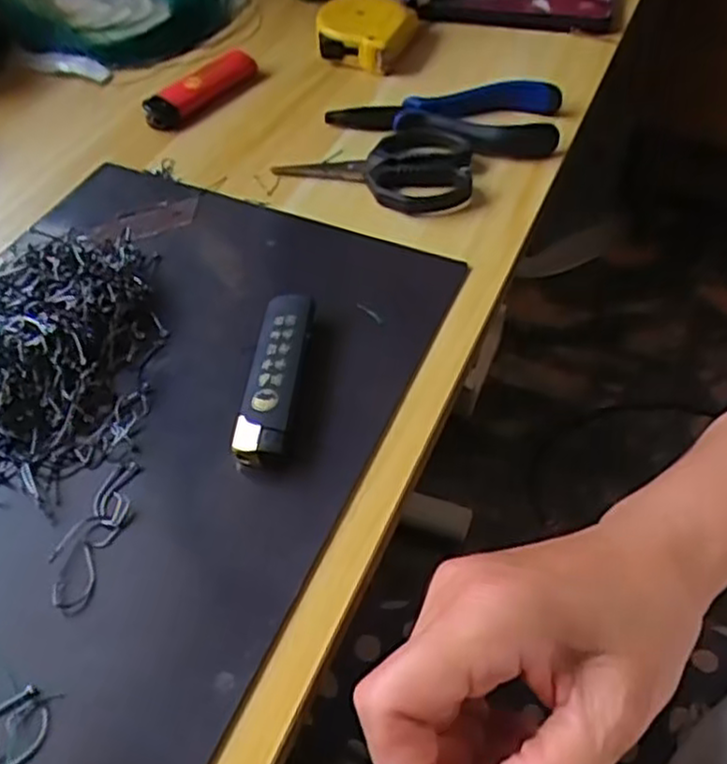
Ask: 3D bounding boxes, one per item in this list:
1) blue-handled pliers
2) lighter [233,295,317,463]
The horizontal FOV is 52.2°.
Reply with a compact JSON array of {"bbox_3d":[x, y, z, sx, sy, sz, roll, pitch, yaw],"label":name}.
[{"bbox_3d":[0.045,-0.142,0.398,0.123,0.017,0.047,2,51,1],"label":"blue-handled pliers"},{"bbox_3d":[-0.034,-0.002,0.287,0.021,0.013,0.078,3,51,3],"label":"lighter"}]

